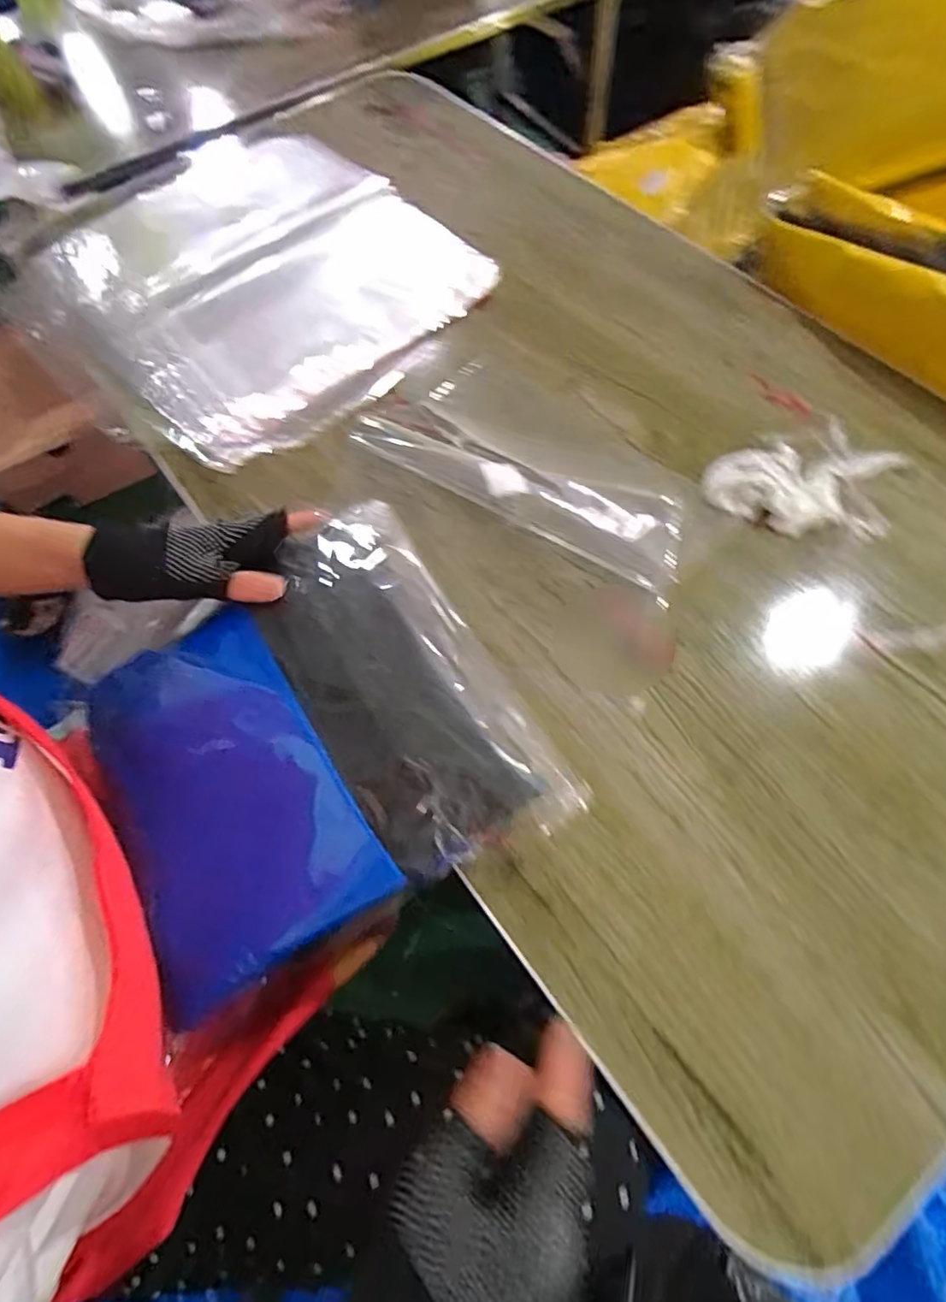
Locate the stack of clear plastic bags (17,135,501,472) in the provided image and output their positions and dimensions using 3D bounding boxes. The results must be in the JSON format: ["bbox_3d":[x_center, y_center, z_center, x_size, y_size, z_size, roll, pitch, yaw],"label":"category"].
[{"bbox_3d":[-0.256,-0.431,0.679,0.515,0.023,0.414,38,72,19],"label":"stack of clear plastic bags"}]

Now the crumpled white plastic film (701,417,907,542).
[{"bbox_3d":[0.279,-0.151,0.514,0.138,0.014,0.128,26,68,15],"label":"crumpled white plastic film"}]

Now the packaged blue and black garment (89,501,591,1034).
[{"bbox_3d":[-0.111,0.056,0.387,0.256,0.055,0.240,-28,66,-10],"label":"packaged blue and black garment"}]

